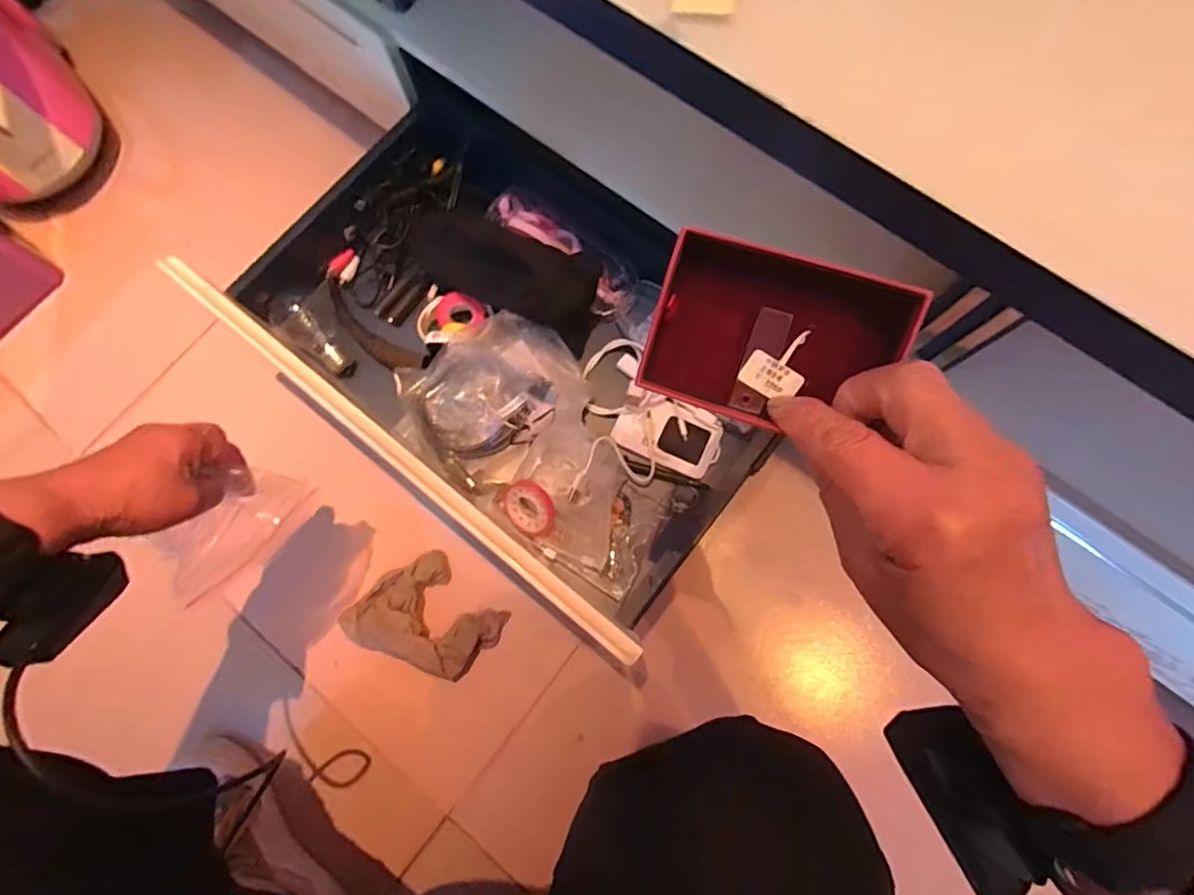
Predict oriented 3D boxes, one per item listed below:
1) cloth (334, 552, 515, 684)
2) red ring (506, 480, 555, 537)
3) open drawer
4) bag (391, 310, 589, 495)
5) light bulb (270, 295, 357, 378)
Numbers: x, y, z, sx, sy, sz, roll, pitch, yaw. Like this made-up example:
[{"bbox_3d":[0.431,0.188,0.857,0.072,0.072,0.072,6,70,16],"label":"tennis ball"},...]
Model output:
[{"bbox_3d":[-0.187,0.186,0.593,0.138,0.054,0.124,42,82,10],"label":"cloth"},{"bbox_3d":[-0.061,0.056,0.517,0.045,0.012,0.052,-5,103,26],"label":"red ring"},{"bbox_3d":[-0.073,-0.107,0.536,0.496,0.119,0.349,37,81,9],"label":"open drawer"},{"bbox_3d":[-0.102,-0.050,0.538,0.173,0.048,0.138,-42,79,-8],"label":"bag"},{"bbox_3d":[-0.288,-0.113,0.568,0.098,0.044,0.047,43,82,10],"label":"light bulb"}]

